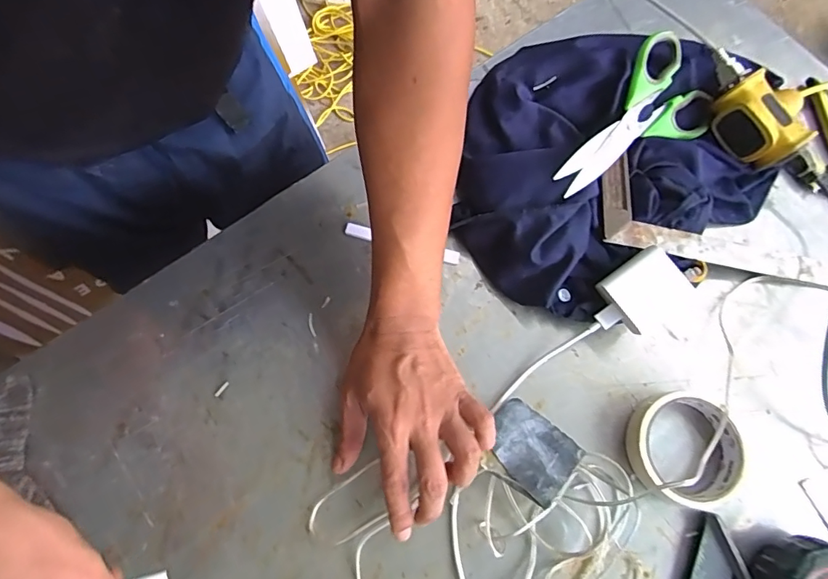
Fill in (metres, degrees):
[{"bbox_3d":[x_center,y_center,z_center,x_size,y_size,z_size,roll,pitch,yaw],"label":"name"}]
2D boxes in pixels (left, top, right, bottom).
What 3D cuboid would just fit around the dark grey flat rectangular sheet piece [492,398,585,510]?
[{"bbox_3d":[0.091,0.126,0.376,0.053,0.004,0.073,-38,61,-18],"label":"dark grey flat rectangular sheet piece"}]

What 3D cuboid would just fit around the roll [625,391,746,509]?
[{"bbox_3d":[0.224,0.134,0.384,0.091,0.028,0.098,1,73,-2],"label":"roll"}]

